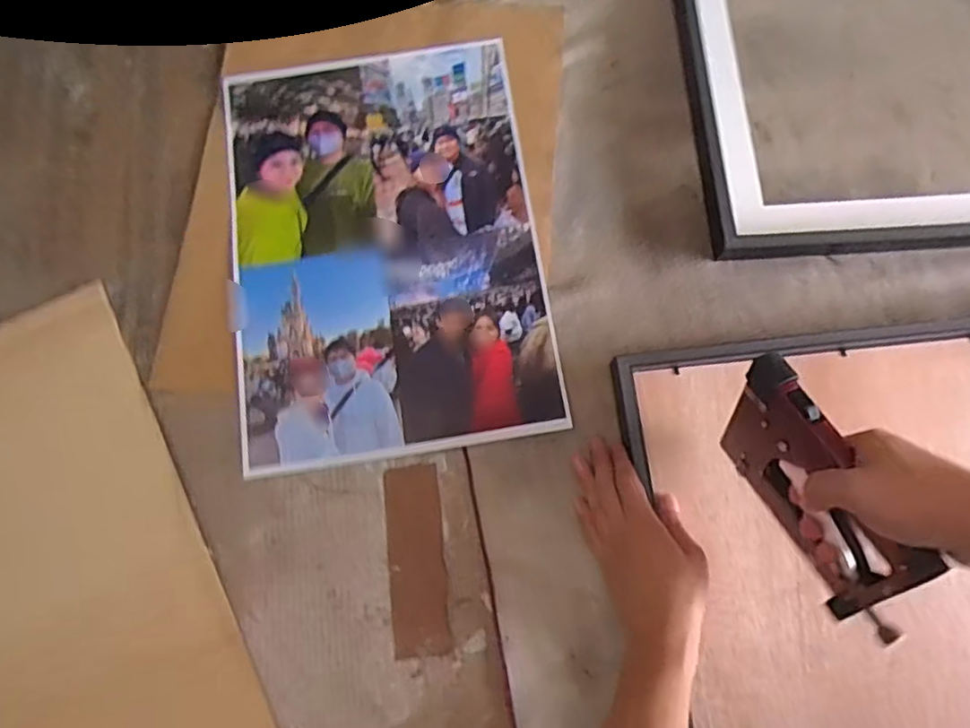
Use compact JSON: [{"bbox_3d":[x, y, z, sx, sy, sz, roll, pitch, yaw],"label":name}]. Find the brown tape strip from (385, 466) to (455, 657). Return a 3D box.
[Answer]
[{"bbox_3d":[-0.060,0.170,0.552,0.048,0.008,0.158,-6,73,-1],"label":"brown tape strip"}]

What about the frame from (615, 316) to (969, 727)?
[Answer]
[{"bbox_3d":[0.382,0.156,0.526,0.484,0.033,0.391,-6,73,-1],"label":"frame"}]

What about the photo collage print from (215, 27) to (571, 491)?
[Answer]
[{"bbox_3d":[-0.101,-0.120,0.623,0.295,0.010,0.419,-9,75,0],"label":"photo collage print"}]

